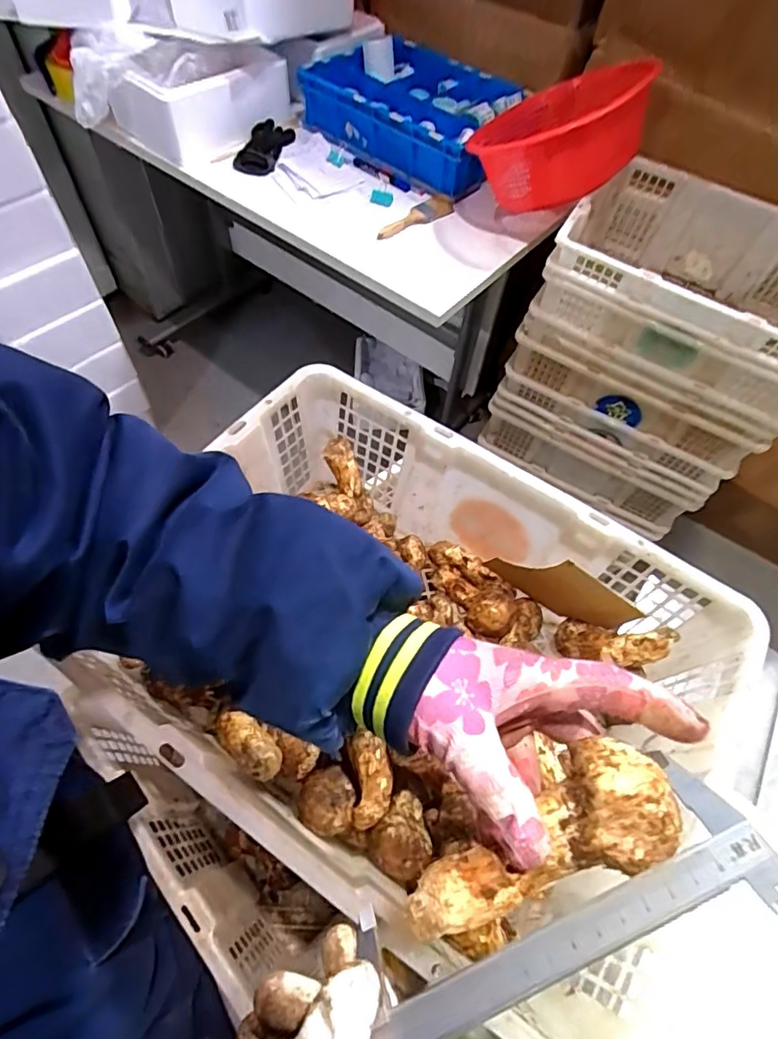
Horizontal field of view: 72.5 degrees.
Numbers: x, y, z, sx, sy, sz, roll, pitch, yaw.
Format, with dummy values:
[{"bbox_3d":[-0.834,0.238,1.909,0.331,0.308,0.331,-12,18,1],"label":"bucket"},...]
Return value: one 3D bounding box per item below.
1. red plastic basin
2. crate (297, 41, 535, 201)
[{"bbox_3d":[0.334,-0.738,1.046,0.306,0.159,0.352,-13,40,21],"label":"red plastic basin"},{"bbox_3d":[0.065,-0.974,1.267,0.367,0.116,0.596,-39,68,-23],"label":"crate"}]

